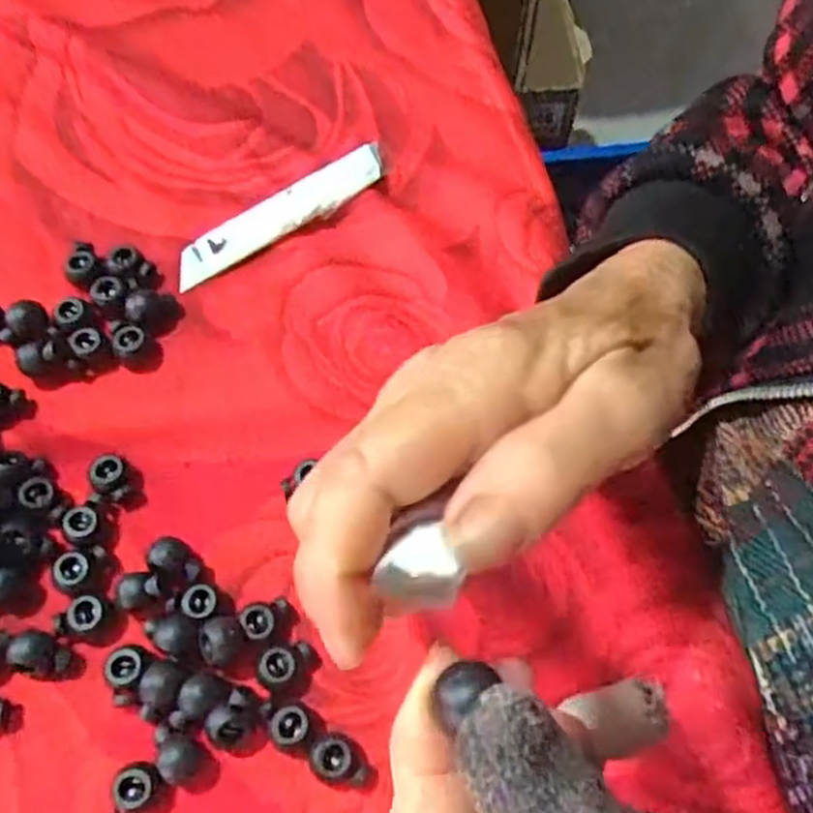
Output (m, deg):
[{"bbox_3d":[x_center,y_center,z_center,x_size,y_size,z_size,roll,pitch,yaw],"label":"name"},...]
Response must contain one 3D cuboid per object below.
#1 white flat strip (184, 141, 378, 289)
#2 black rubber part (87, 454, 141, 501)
[{"bbox_3d":[-0.054,-0.084,0.332,0.101,0.005,0.019,-32,84,-10],"label":"white flat strip"},{"bbox_3d":[-0.108,0.027,0.283,0.017,0.010,0.014,34,68,13],"label":"black rubber part"}]

